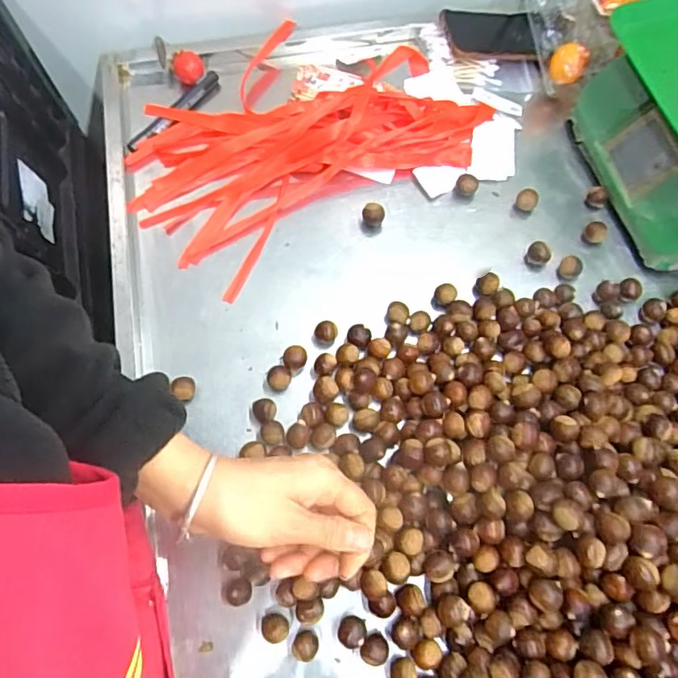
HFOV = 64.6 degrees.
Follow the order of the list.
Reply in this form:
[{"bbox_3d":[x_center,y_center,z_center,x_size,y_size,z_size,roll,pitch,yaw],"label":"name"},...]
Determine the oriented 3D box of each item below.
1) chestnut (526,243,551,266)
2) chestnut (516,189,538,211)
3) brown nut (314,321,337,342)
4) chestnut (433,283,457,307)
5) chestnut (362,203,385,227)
[{"bbox_3d":[0.207,-0.087,0.555,0.024,0.018,0.017,32,71,10],"label":"chestnut"},{"bbox_3d":[0.205,-0.150,0.586,0.023,0.020,0.019,25,72,10],"label":"chestnut"},{"bbox_3d":[-0.012,-0.007,0.519,0.022,0.017,0.015,4,69,0],"label":"brown nut"},{"bbox_3d":[0.106,-0.044,0.536,0.021,0.022,0.016,33,72,11],"label":"chestnut"},{"bbox_3d":[0.037,-0.132,0.573,0.023,0.022,0.018,-1,69,-2],"label":"chestnut"}]

